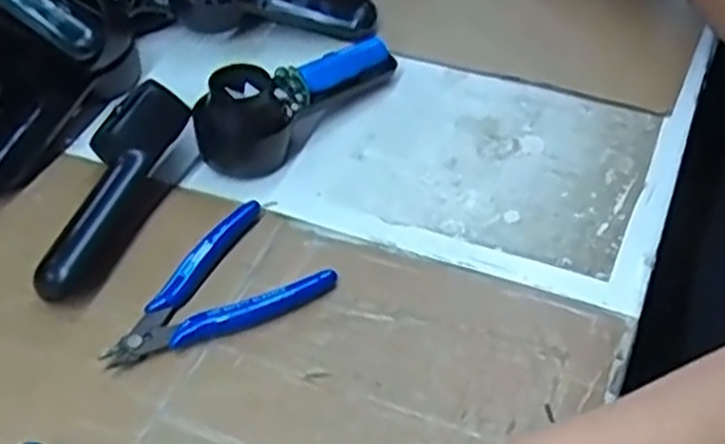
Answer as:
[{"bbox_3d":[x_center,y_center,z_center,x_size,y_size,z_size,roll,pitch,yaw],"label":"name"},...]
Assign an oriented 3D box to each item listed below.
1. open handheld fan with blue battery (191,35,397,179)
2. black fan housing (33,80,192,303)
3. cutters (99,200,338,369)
[{"bbox_3d":[-0.042,-0.087,0.516,0.051,0.049,0.144,35,59,30],"label":"open handheld fan with blue battery"},{"bbox_3d":[-0.152,-0.018,0.467,0.046,0.053,0.142,14,51,16],"label":"black fan housing"},{"bbox_3d":[-0.085,0.039,0.429,0.116,0.015,0.076,-31,53,-22],"label":"cutters"}]

